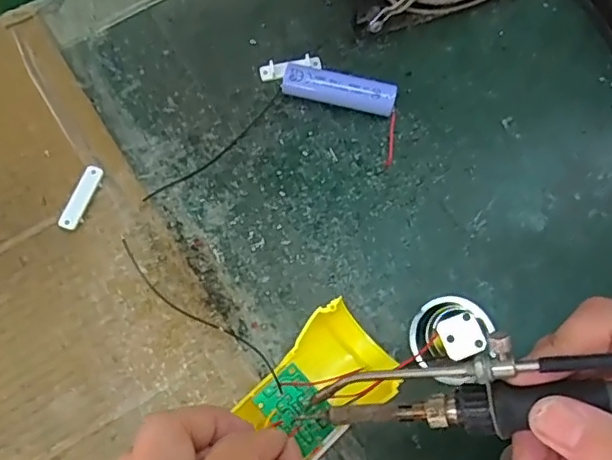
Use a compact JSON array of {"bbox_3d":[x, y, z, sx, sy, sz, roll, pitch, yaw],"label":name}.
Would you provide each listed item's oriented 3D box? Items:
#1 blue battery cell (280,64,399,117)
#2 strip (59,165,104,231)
[{"bbox_3d":[0.018,-0.078,0.323,0.062,0.017,0.016,13,74,2],"label":"blue battery cell"},{"bbox_3d":[-0.117,-0.017,0.299,0.009,0.004,0.036,26,74,-17],"label":"strip"}]

